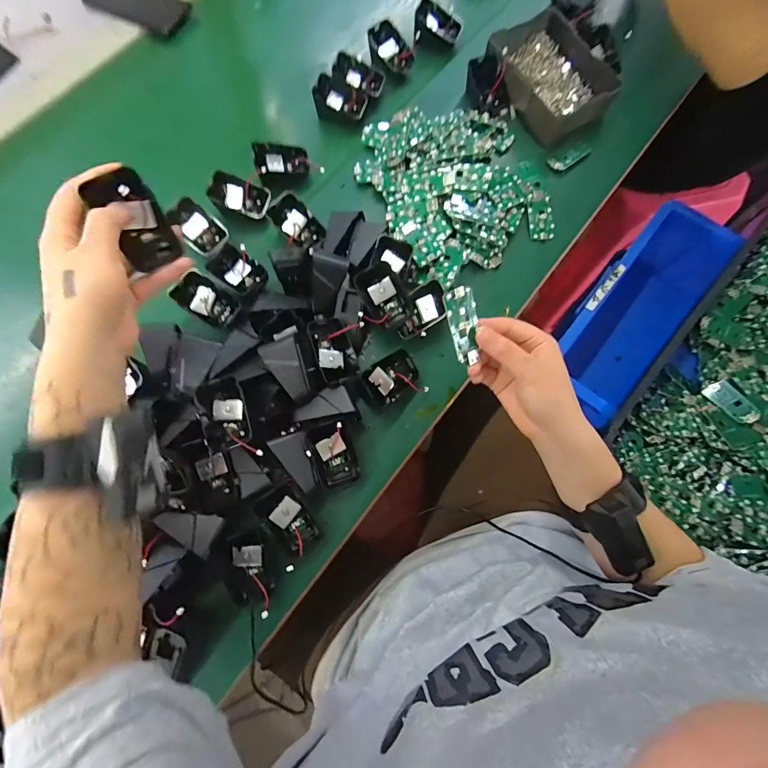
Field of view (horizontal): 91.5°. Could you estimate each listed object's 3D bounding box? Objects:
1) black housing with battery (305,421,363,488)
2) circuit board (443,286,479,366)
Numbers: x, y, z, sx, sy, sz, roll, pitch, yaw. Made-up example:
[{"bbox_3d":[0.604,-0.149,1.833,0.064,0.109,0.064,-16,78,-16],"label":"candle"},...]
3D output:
[{"bbox_3d":[-0.051,0.073,0.386,0.043,0.034,0.061,-16,75,-4],"label":"black housing with battery"},{"bbox_3d":[0.068,-0.048,0.314,0.029,0.004,0.063,-22,105,-25],"label":"circuit board"}]

